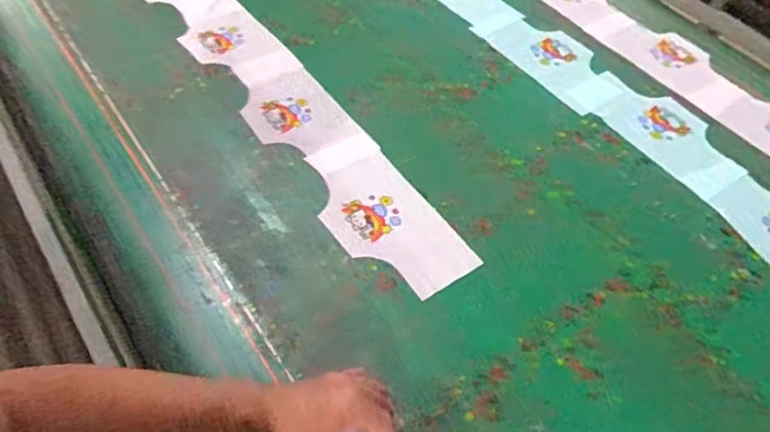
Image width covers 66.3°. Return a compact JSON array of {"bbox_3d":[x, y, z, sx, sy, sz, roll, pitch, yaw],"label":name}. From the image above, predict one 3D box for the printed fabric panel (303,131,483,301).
[{"bbox_3d":[-0.009,-0.005,0.877,0.151,0.008,0.302,-29,60,-22],"label":"printed fabric panel"}]

